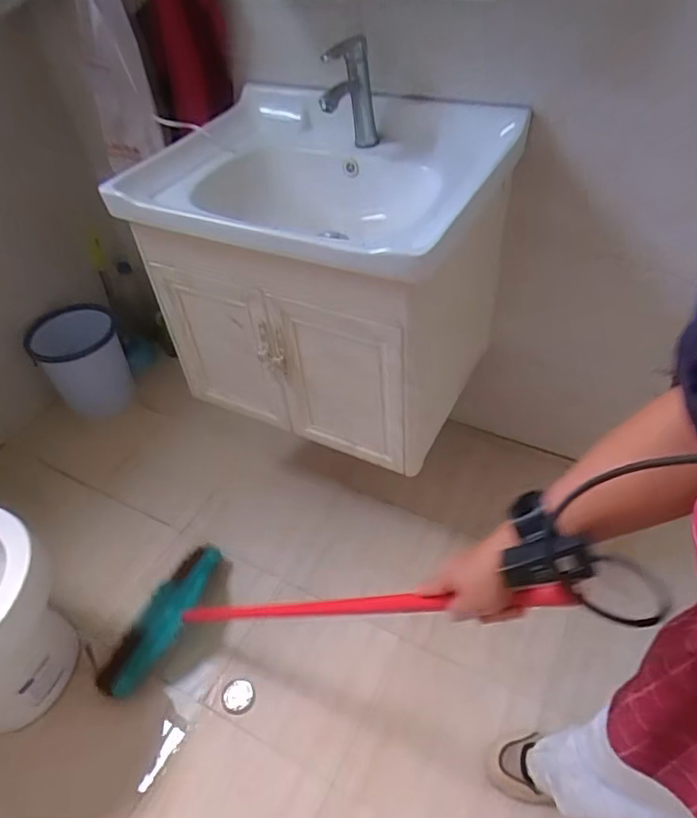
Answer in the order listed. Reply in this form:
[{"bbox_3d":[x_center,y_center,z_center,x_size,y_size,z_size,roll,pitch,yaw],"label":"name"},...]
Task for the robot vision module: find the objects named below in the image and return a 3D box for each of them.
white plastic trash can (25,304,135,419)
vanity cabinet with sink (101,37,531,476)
[{"bbox_3d":[-0.758,-0.142,1.679,0.229,0.276,0.211,-1,47,2],"label":"white plastic trash can"},{"bbox_3d":[-0.040,-0.275,1.161,0.602,0.517,0.422,19,51,20],"label":"vanity cabinet with sink"}]

